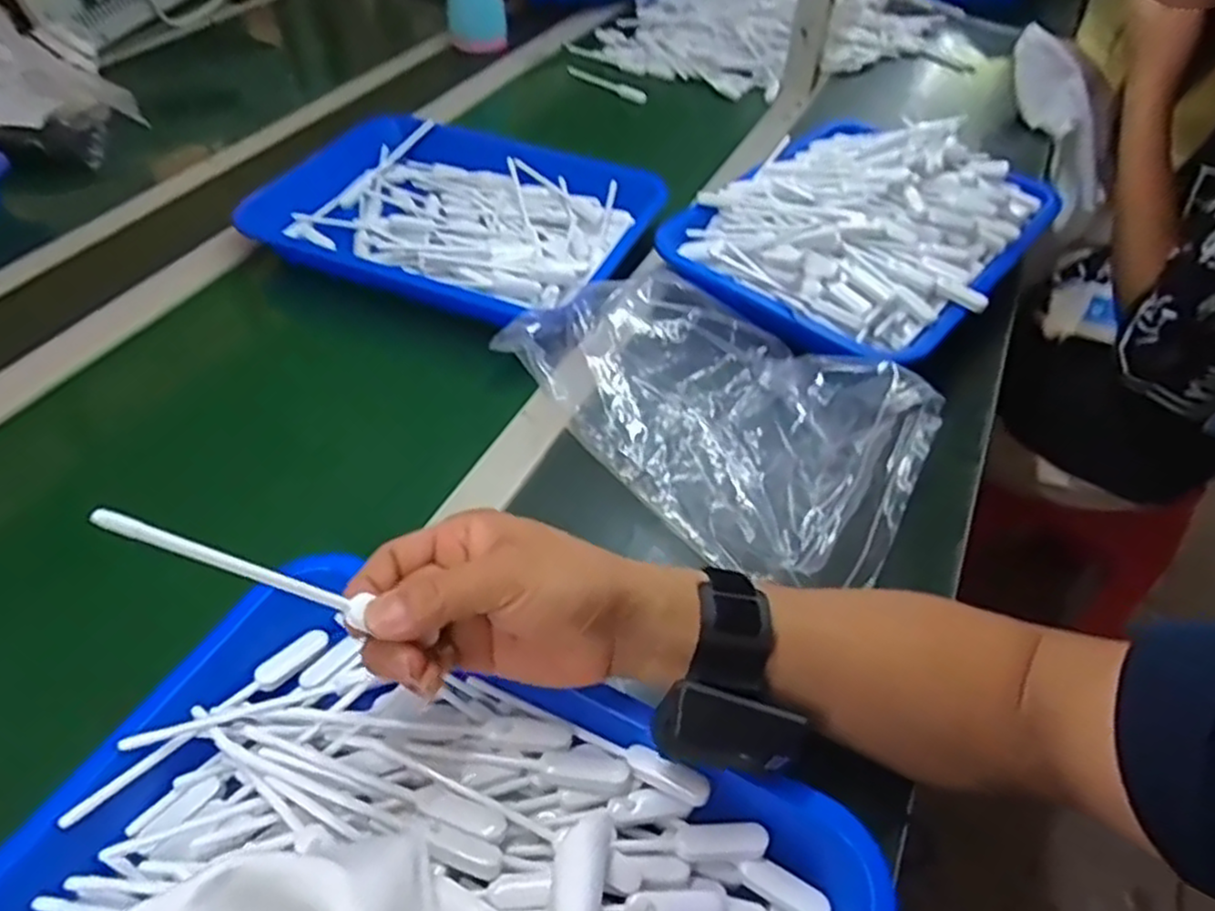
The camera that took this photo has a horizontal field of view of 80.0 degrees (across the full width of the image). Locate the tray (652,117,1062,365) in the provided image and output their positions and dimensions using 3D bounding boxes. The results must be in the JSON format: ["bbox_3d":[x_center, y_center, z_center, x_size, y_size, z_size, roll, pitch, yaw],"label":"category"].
[{"bbox_3d":[0.247,-0.229,0.692,0.268,0.070,0.357,34,55,25],"label":"tray"}]

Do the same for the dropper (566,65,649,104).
[{"bbox_3d":[0.000,-0.521,1.010,0.018,0.015,0.168,-30,56,-26],"label":"dropper"}]

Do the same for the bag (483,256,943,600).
[{"bbox_3d":[0.085,-0.045,0.556,0.196,0.066,0.314,-34,58,-28],"label":"bag"}]

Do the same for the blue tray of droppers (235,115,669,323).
[{"bbox_3d":[-0.156,-0.241,0.717,0.368,0.039,0.270,21,51,16],"label":"blue tray of droppers"}]

